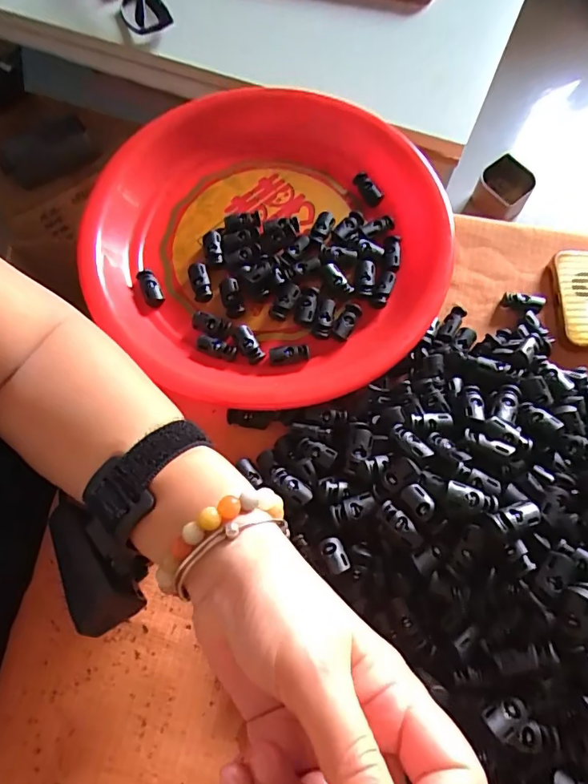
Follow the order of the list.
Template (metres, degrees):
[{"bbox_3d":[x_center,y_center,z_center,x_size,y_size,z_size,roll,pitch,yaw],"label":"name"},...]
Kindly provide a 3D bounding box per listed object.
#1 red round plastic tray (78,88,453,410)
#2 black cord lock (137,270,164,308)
[{"bbox_3d":[-0.020,-0.111,0.355,0.257,0.030,0.254,0,70,1],"label":"red round plastic tray"},{"bbox_3d":[-0.103,-0.074,0.351,0.013,0.010,0.027,-22,71,-7],"label":"black cord lock"}]

